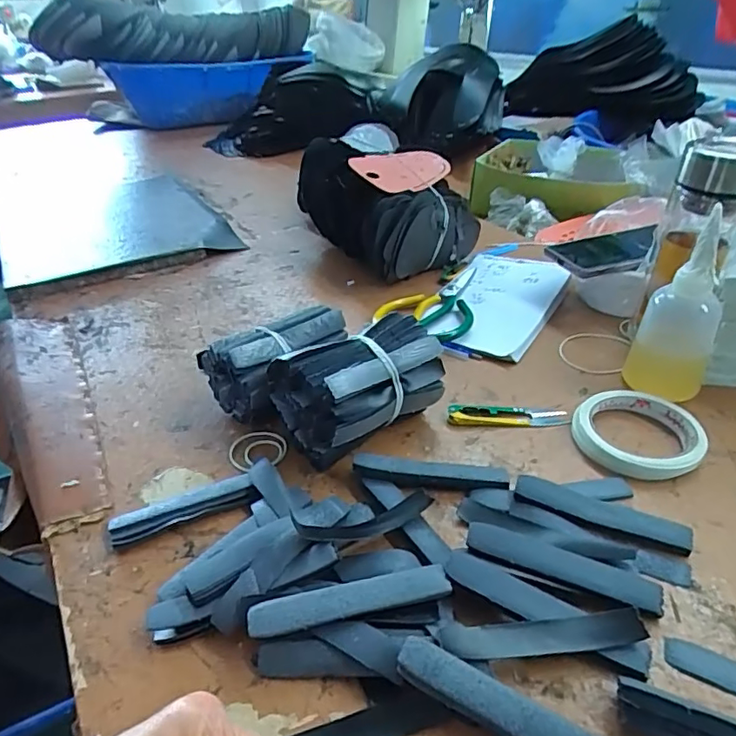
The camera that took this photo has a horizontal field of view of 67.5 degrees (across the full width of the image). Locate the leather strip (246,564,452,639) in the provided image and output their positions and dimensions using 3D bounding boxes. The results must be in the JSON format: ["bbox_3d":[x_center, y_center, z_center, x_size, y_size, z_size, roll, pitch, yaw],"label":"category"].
[{"bbox_3d":[-0.010,0.133,0.317,0.116,0.005,0.020,-8,47,-12],"label":"leather strip"}]

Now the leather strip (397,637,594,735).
[{"bbox_3d":[0.070,0.170,0.272,0.115,0.007,0.021,22,56,19],"label":"leather strip"}]

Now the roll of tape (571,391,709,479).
[{"bbox_3d":[0.221,0.053,0.451,0.096,0.019,0.092,-1,35,1],"label":"roll of tape"}]

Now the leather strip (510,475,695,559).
[{"bbox_3d":[0.161,0.099,0.382,0.113,0.017,0.027,13,37,21],"label":"leather strip"}]

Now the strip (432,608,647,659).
[{"bbox_3d":[0.097,0.148,0.305,0.113,0.004,0.020,-2,41,-5],"label":"strip"}]

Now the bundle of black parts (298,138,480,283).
[{"bbox_3d":[0.023,-0.222,0.756,0.156,0.128,0.219,-24,41,-25],"label":"bundle of black parts"}]

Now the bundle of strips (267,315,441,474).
[{"bbox_3d":[-0.005,0.015,0.460,0.128,0.079,0.085,-25,41,-29],"label":"bundle of strips"}]

